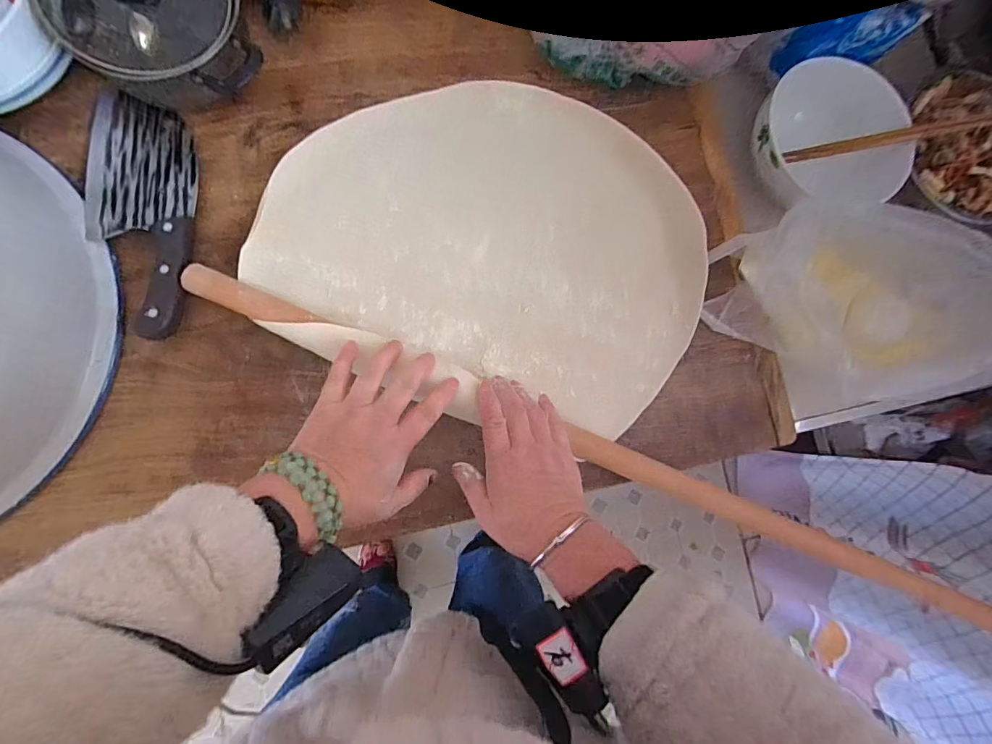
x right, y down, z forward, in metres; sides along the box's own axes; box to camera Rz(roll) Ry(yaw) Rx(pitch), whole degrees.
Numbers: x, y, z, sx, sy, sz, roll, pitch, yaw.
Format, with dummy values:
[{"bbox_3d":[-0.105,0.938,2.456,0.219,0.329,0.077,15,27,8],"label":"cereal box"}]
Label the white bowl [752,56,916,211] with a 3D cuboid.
[{"bbox_3d":[0.350,-0.244,0.479,0.153,0.065,0.154,1,83,-7],"label":"white bowl"}]

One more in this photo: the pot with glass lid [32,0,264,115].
[{"bbox_3d":[-0.295,-0.316,0.395,0.158,0.088,0.136,10,82,-6],"label":"pot with glass lid"}]

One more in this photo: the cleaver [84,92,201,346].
[{"bbox_3d":[-0.322,-0.147,0.409,0.089,0.024,0.230,-4,84,-8],"label":"cleaver"}]

